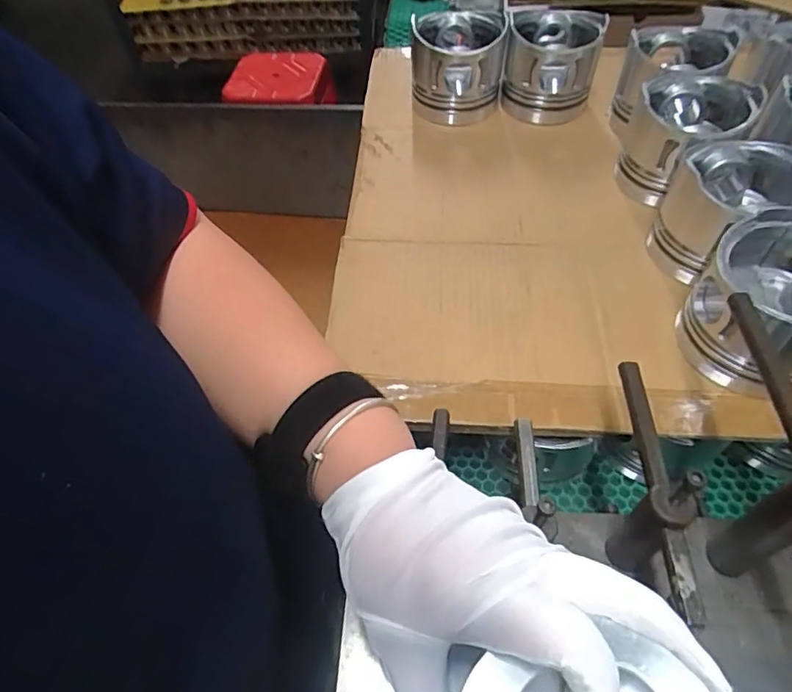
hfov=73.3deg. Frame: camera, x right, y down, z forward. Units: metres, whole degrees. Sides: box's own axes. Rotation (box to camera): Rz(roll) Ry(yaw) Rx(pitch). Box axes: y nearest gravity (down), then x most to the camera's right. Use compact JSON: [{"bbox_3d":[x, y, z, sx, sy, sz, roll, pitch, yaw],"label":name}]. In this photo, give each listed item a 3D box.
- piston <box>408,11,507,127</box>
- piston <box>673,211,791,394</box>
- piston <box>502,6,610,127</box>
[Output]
[{"bbox_3d":[0.074,-0.337,0.650,0.109,0.092,0.106,0,53,4],"label":"piston"},{"bbox_3d":[0.287,-0.031,0.405,0.107,0.096,0.100,-2,53,2],"label":"piston"},{"bbox_3d":[0.185,-0.336,0.638,0.103,0.089,0.113,15,56,14],"label":"piston"}]

